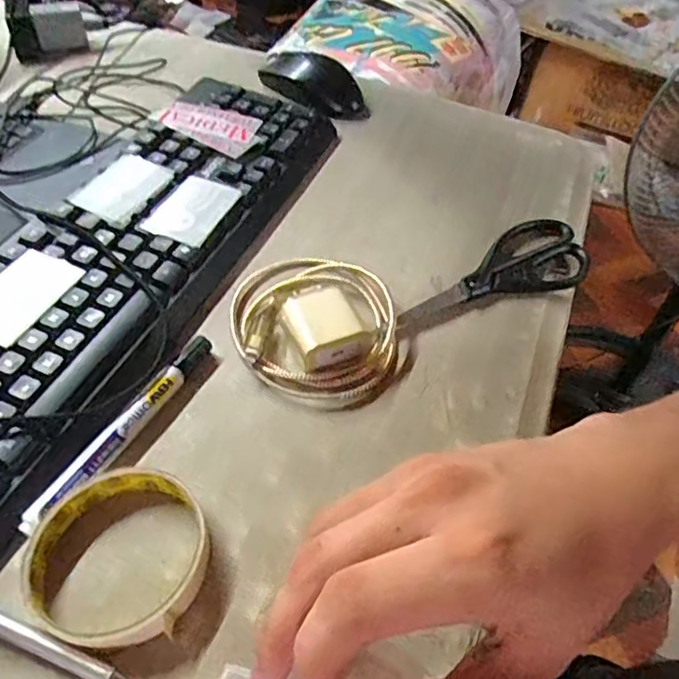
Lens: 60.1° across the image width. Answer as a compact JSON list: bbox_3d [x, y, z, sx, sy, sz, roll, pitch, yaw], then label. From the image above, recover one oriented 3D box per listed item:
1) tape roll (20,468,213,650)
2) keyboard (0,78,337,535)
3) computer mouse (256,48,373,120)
[{"bbox_3d":[-0.106,0.103,0.282,0.081,0.015,0.082,3,49,-3],"label":"tape roll"},{"bbox_3d":[-0.144,-0.066,0.404,0.130,0.025,0.416,21,51,13],"label":"keyboard"},{"bbox_3d":[-0.023,-0.246,0.561,0.114,0.029,0.051,28,53,18],"label":"computer mouse"}]

